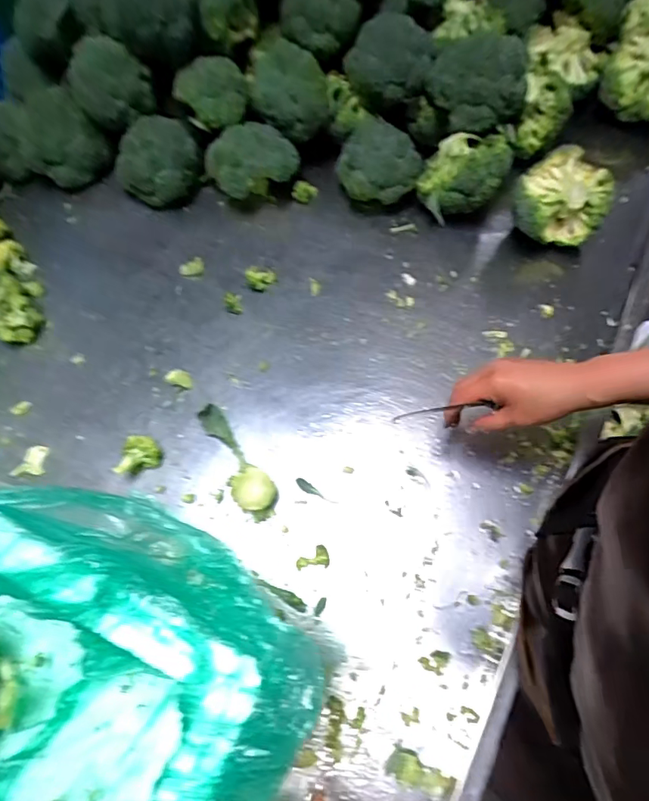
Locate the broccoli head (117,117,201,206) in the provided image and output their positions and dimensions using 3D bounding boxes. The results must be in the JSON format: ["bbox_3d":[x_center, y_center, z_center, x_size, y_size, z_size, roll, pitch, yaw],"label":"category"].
[{"bbox_3d":[-0.256,-0.371,0.775,0.131,0.103,0.091,-29,71,-10],"label":"broccoli head"}]

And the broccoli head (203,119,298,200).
[{"bbox_3d":[-0.112,-0.369,0.769,0.146,0.099,0.094,-9,69,-3],"label":"broccoli head"}]

